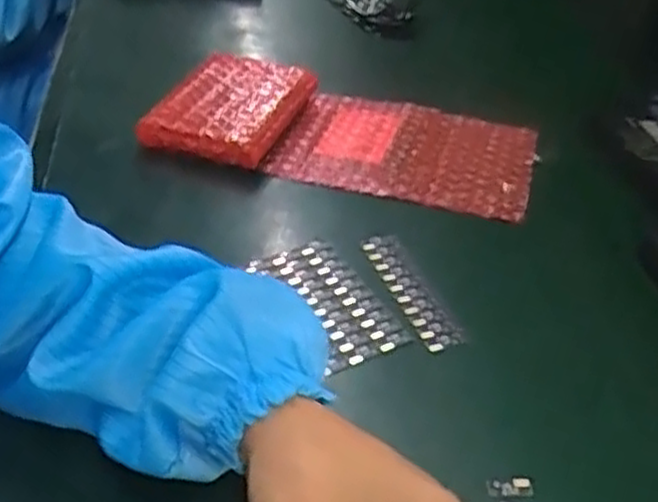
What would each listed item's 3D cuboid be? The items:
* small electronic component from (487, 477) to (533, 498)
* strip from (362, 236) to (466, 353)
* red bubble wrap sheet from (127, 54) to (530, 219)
[{"bbox_3d":[0.083,0.110,0.362,0.021,0.004,0.010,2,39,0],"label":"small electronic component"},{"bbox_3d":[0.047,0.021,0.467,0.022,0.004,0.098,-11,42,-18],"label":"strip"},{"bbox_3d":[0.012,-0.093,0.592,0.283,0.032,0.126,12,40,8],"label":"red bubble wrap sheet"}]

